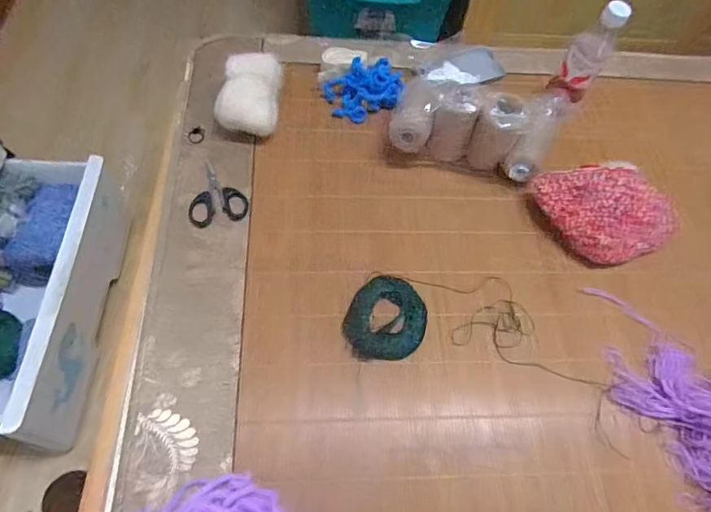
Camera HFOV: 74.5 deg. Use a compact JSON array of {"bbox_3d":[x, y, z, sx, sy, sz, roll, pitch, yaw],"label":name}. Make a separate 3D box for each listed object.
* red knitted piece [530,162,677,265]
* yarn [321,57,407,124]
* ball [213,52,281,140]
[{"bbox_3d":[0.330,-0.066,0.615,0.150,0.068,0.142,-20,65,-14],"label":"red knitted piece"},{"bbox_3d":[0.018,-0.259,0.723,0.120,0.039,0.079,-27,67,-15],"label":"yarn"},{"bbox_3d":[-0.150,-0.229,0.671,0.077,0.074,0.110,11,62,2],"label":"ball"}]

